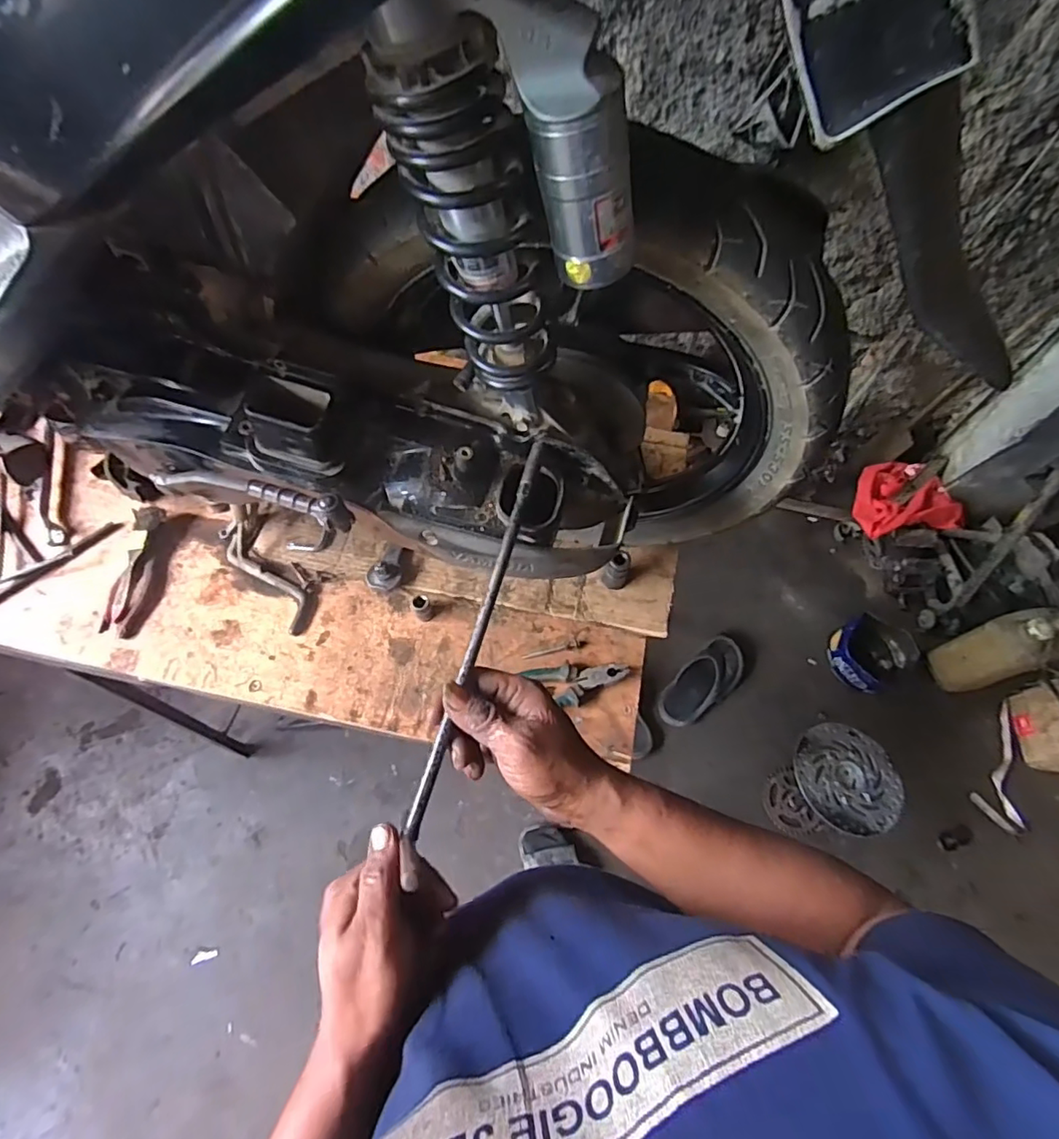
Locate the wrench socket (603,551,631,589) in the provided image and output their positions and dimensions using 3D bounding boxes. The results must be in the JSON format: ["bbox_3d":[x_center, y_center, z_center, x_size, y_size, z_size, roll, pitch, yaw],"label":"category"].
[{"bbox_3d":[0.113,0.002,0.728,0.029,0.062,0.024,24,65,9],"label":"wrench socket"}]

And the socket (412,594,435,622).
[{"bbox_3d":[-0.134,0.047,0.713,0.023,0.040,0.023,1,63,-2],"label":"socket"}]

